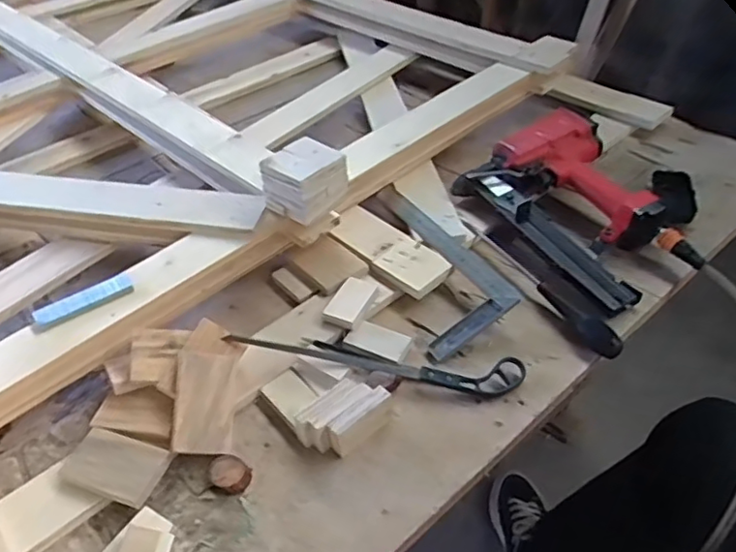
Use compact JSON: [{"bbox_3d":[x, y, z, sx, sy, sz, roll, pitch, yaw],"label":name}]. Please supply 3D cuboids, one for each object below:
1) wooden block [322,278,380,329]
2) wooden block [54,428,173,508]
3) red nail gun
[{"bbox_3d":[-0.020,0.030,0.762,0.048,0.010,0.080,16,46,19],"label":"wooden block"},{"bbox_3d":[-0.248,0.186,0.613,0.094,0.009,0.060,17,48,10],"label":"wooden block"},{"bbox_3d":[0.323,-0.121,0.836,0.288,0.080,0.308,-25,48,-22],"label":"red nail gun"}]

